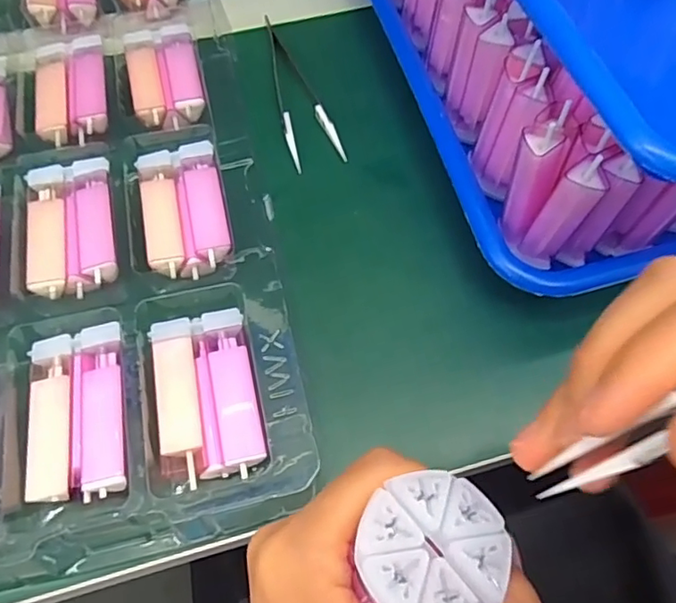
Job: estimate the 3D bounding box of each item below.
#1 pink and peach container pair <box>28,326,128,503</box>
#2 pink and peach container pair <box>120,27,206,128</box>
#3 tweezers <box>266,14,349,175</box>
[{"bbox_3d":[-0.106,0.045,0.231,0.038,0.011,0.071,-11,63,-5],"label":"pink and peach container pair"},{"bbox_3d":[-0.100,-0.132,0.327,0.038,0.012,0.070,-13,63,-6],"label":"pink and peach container pair"},{"bbox_3d":[-0.027,-0.127,0.332,0.029,0.009,0.119,-17,63,-8],"label":"tweezers"}]

